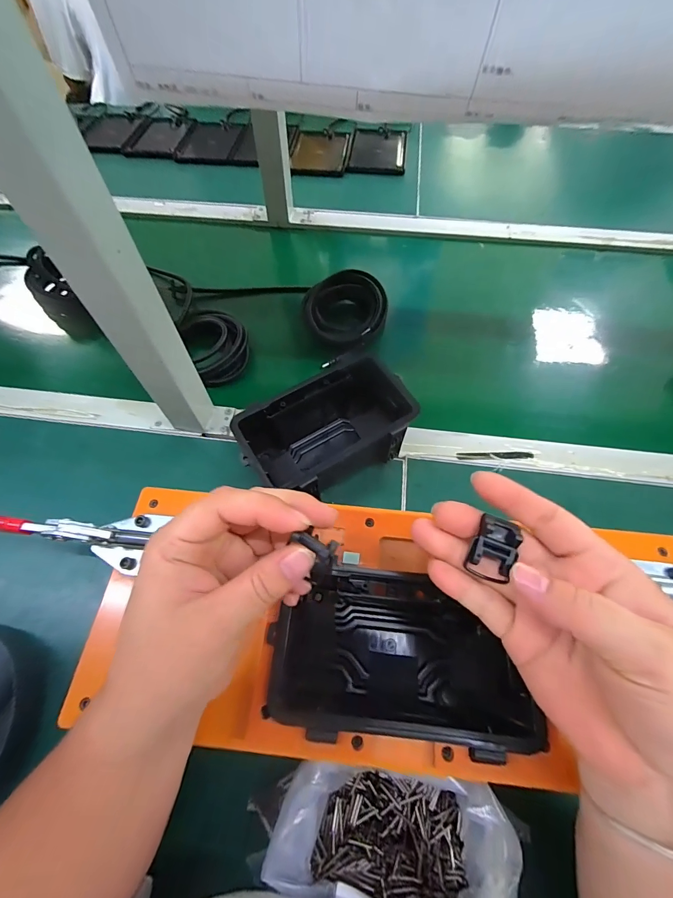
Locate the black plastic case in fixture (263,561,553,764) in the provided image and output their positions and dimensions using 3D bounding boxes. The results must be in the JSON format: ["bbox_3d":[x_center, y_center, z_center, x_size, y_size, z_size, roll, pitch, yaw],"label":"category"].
[{"bbox_3d":[0.038,0.155,0.283,0.163,0.085,0.105,4,63,3],"label":"black plastic case in fixture"}]

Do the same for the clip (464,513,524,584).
[{"bbox_3d":[0.083,0.049,0.187,0.020,0.008,0.025,24,72,-2],"label":"clip"}]

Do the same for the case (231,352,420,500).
[{"bbox_3d":[-0.010,-0.015,0.397,0.175,0.084,0.108,-24,65,-11],"label":"case"}]

